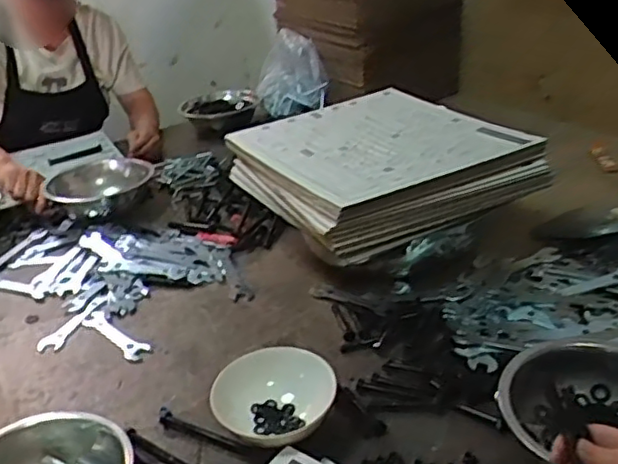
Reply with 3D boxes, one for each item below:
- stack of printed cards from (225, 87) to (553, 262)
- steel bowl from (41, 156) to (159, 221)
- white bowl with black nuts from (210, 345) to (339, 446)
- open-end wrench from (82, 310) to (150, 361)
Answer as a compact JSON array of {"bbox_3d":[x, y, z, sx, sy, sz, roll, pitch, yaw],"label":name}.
[{"bbox_3d":[0.106,-0.111,1.013,0.353,0.072,0.382,-18,31,-21],"label":"stack of printed cards"},{"bbox_3d":[-0.404,-0.082,1.288,0.196,0.062,0.191,-21,32,-24],"label":"steel bowl"},{"bbox_3d":[-0.035,0.187,0.725,0.116,0.060,0.126,-5,29,3],"label":"white bowl with black nuts"},{"bbox_3d":[-0.276,0.147,0.935,0.150,0.008,0.033,21,39,40],"label":"open-end wrench"}]

